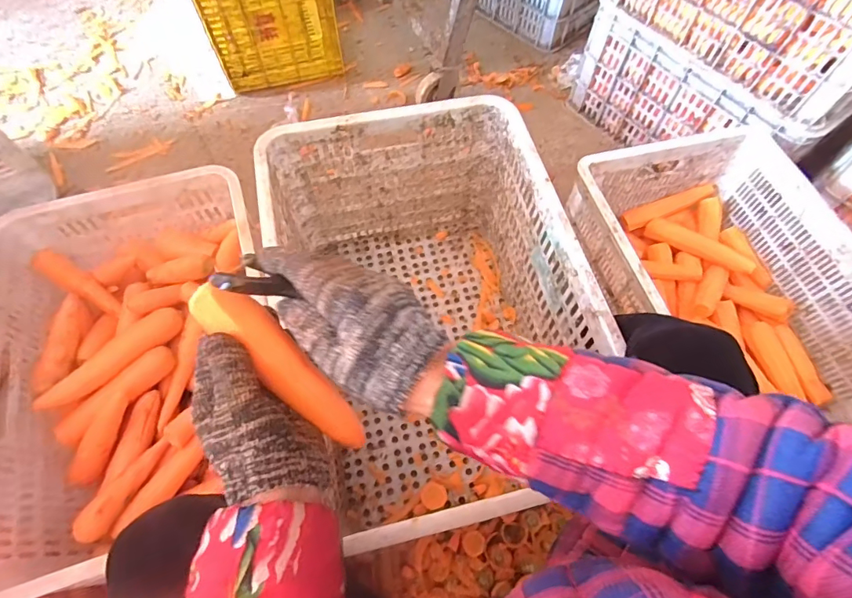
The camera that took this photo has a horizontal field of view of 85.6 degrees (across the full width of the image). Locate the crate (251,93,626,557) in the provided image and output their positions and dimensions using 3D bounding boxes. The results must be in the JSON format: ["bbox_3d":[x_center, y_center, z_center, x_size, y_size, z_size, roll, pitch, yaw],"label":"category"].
[{"bbox_3d":[-0.010,0.007,0.757,0.413,0.317,0.542,-11,63,-8],"label":"crate"}]

